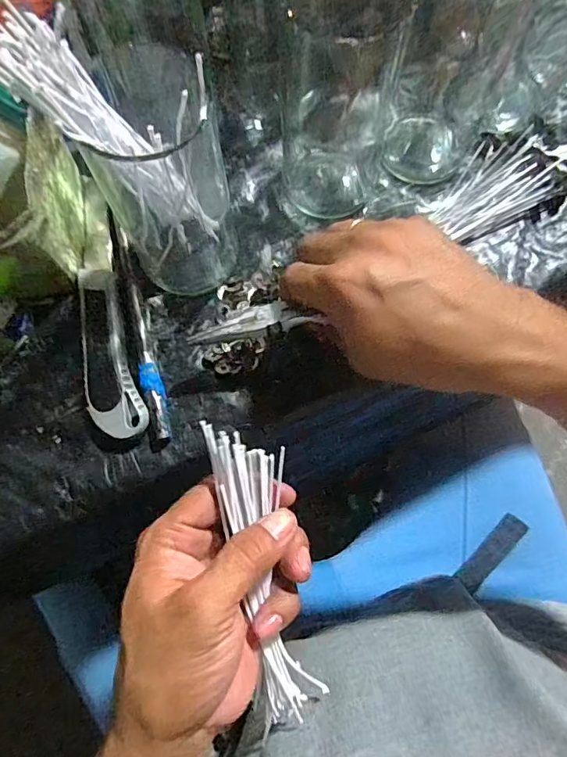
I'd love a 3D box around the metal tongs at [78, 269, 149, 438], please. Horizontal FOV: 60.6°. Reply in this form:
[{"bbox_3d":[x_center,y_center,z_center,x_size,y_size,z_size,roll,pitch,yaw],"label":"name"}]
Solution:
[{"bbox_3d":[-0.116,-0.018,0.316,0.033,0.006,0.115,-15,75,-3],"label":"metal tongs"}]

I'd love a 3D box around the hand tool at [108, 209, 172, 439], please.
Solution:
[{"bbox_3d":[-0.099,-0.040,0.328,0.013,0.012,0.166,-17,75,-4],"label":"hand tool"}]

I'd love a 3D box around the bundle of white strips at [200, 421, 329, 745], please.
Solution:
[{"bbox_3d":[-0.007,0.110,0.270,0.039,0.018,0.182,-12,103,-2],"label":"bundle of white strips"}]

